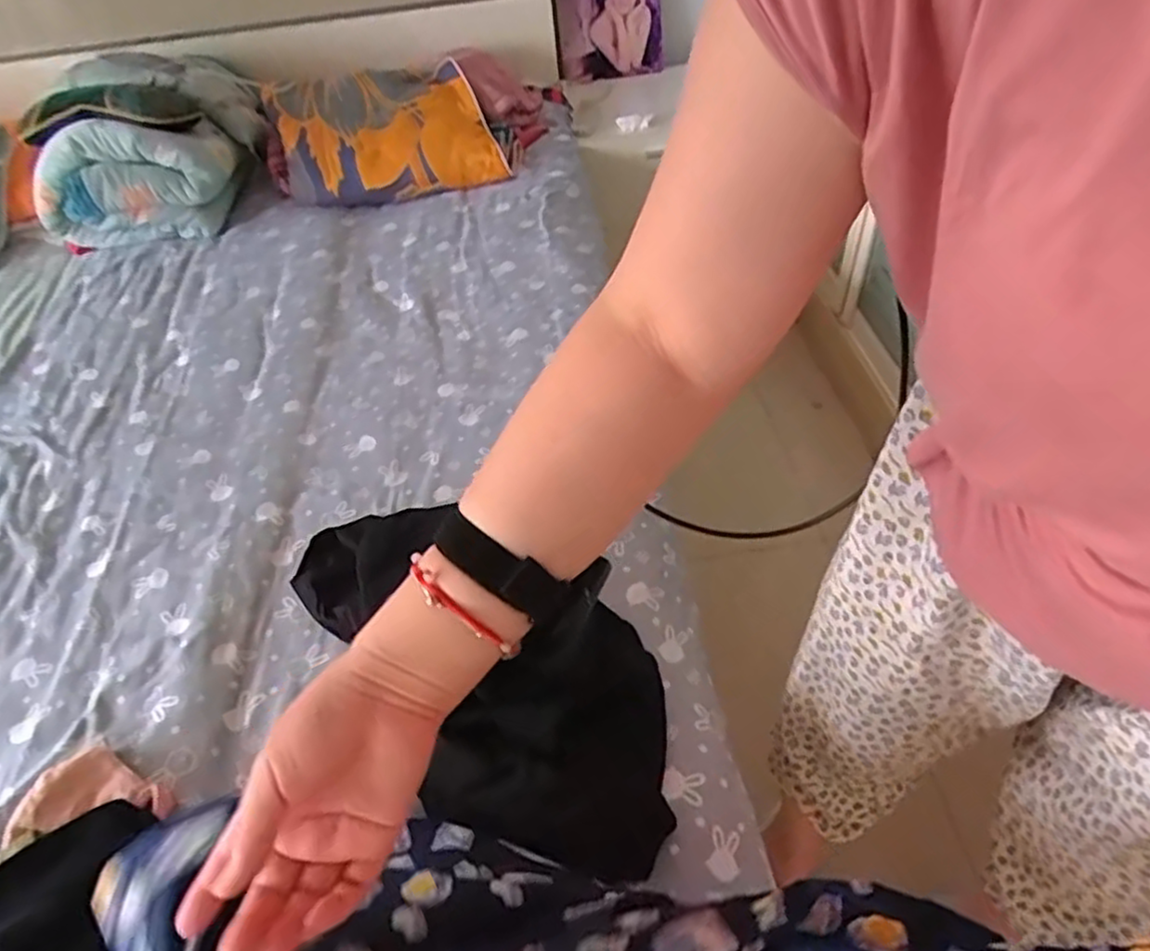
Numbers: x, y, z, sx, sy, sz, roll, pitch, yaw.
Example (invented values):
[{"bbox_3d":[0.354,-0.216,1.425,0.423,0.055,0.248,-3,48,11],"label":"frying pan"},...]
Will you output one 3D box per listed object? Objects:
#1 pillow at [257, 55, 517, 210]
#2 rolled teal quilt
[{"bbox_3d":[-0.432,-0.784,1.583,0.468,0.173,0.419,-17,48,-10],"label":"pillow"},{"bbox_3d":[-0.877,-0.693,1.489,0.441,0.239,0.526,-21,48,-13],"label":"rolled teal quilt"}]

